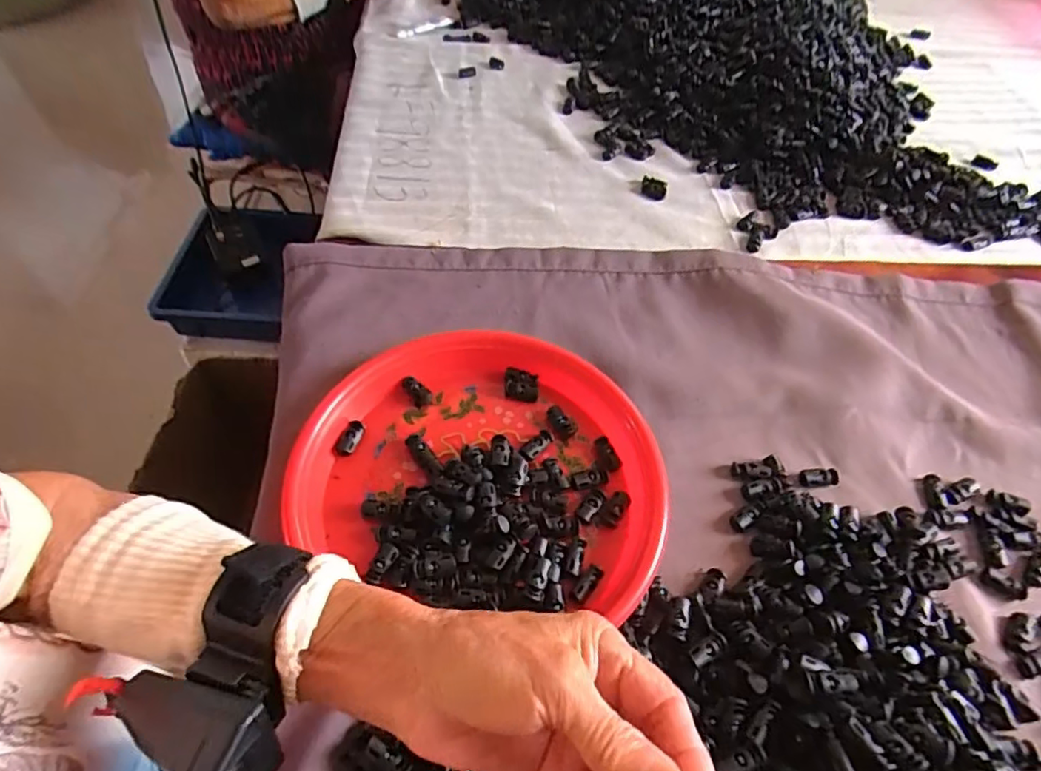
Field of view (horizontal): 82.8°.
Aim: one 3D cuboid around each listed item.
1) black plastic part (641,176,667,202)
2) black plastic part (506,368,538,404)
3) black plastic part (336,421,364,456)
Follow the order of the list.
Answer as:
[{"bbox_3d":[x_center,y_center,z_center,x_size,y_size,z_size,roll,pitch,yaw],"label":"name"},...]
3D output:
[{"bbox_3d":[0.148,-0.218,0.654,0.028,0.009,0.027,16,55,8],"label":"black plastic part"},{"bbox_3d":[0.001,-0.001,0.481,0.029,0.008,0.026,11,76,-2],"label":"black plastic part"},{"bbox_3d":[-0.127,0.040,0.443,0.013,0.008,0.028,17,55,9],"label":"black plastic part"}]

